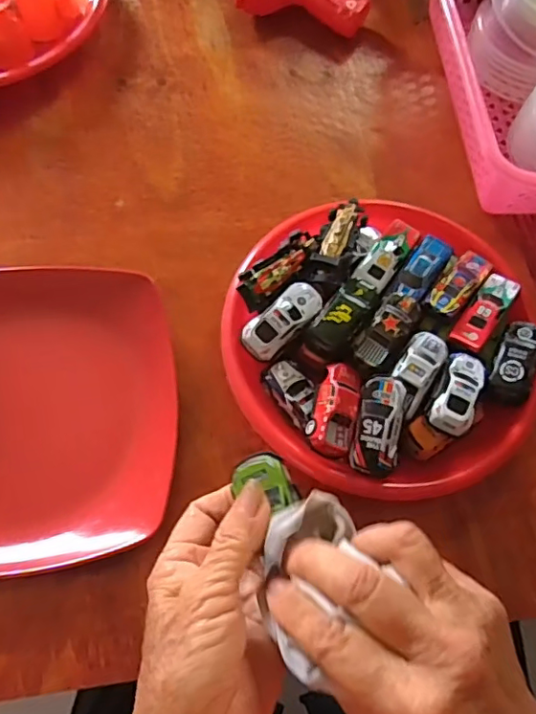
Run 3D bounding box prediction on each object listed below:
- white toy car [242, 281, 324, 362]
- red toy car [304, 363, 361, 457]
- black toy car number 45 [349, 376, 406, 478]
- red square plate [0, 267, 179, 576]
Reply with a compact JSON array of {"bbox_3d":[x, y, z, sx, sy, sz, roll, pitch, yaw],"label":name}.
[{"bbox_3d":[0.010,-0.026,0.401,0.028,0.019,0.065,41,71,13],"label":"white toy car"},{"bbox_3d":[0.044,0.034,0.380,0.029,0.018,0.062,14,67,3],"label":"red toy car"},{"bbox_3d":[0.072,0.044,0.366,0.028,0.015,0.063,10,86,1],"label":"black toy car number 45"},{"bbox_3d":[-0.168,0.035,0.385,0.204,0.025,0.202,-5,67,-5],"label":"red square plate"}]

